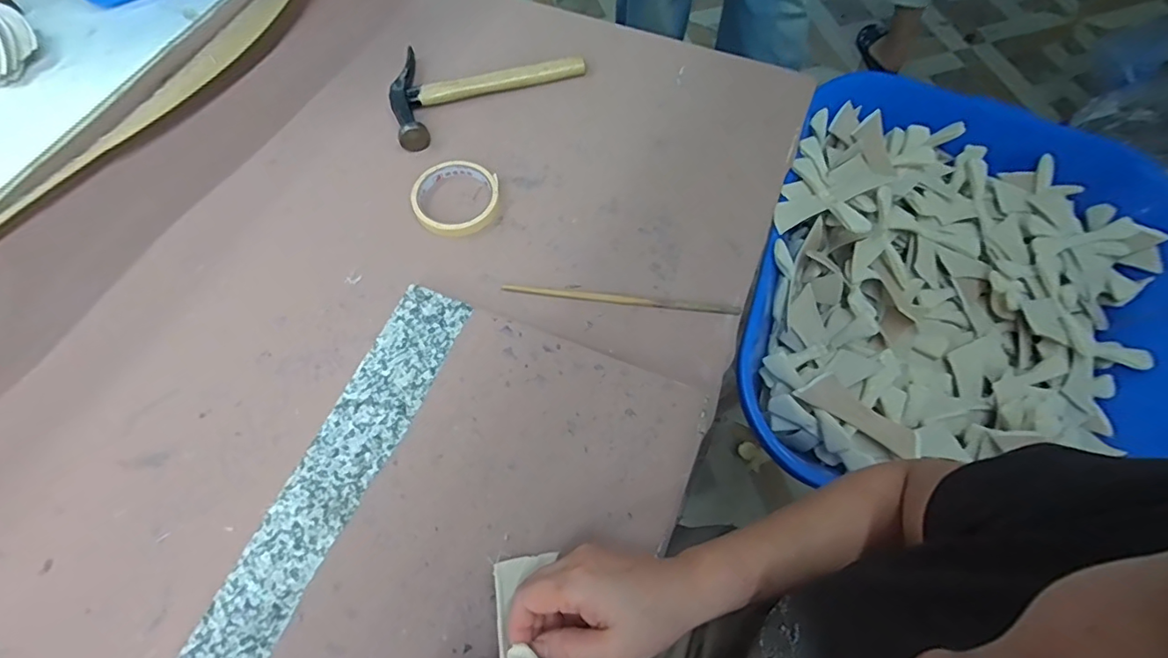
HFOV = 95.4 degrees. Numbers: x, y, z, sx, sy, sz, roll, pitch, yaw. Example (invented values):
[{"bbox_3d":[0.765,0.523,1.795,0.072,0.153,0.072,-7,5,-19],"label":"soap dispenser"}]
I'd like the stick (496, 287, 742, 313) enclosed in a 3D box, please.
[{"bbox_3d":[0.037,-0.029,0.528,0.234,0.007,0.012,7,66,1],"label":"stick"}]

